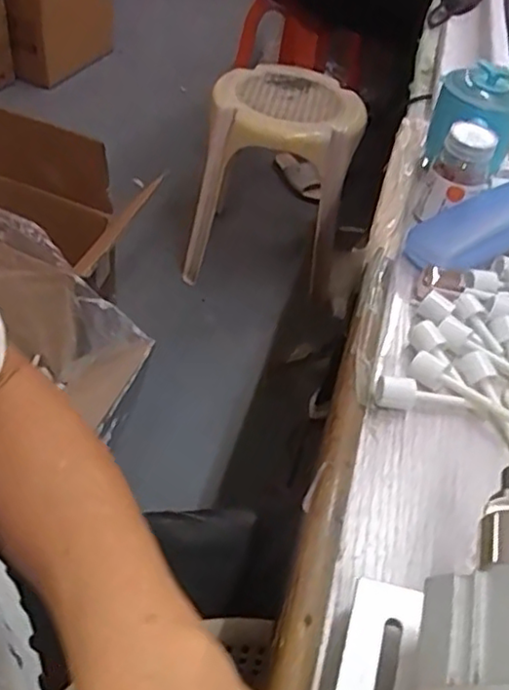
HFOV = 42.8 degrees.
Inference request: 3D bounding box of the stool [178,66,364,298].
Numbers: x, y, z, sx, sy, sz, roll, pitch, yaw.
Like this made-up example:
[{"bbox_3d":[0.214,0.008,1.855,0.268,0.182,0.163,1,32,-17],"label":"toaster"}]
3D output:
[{"bbox_3d":[0.057,-0.373,1.489,0.328,0.383,0.360,21,46,11],"label":"stool"}]

